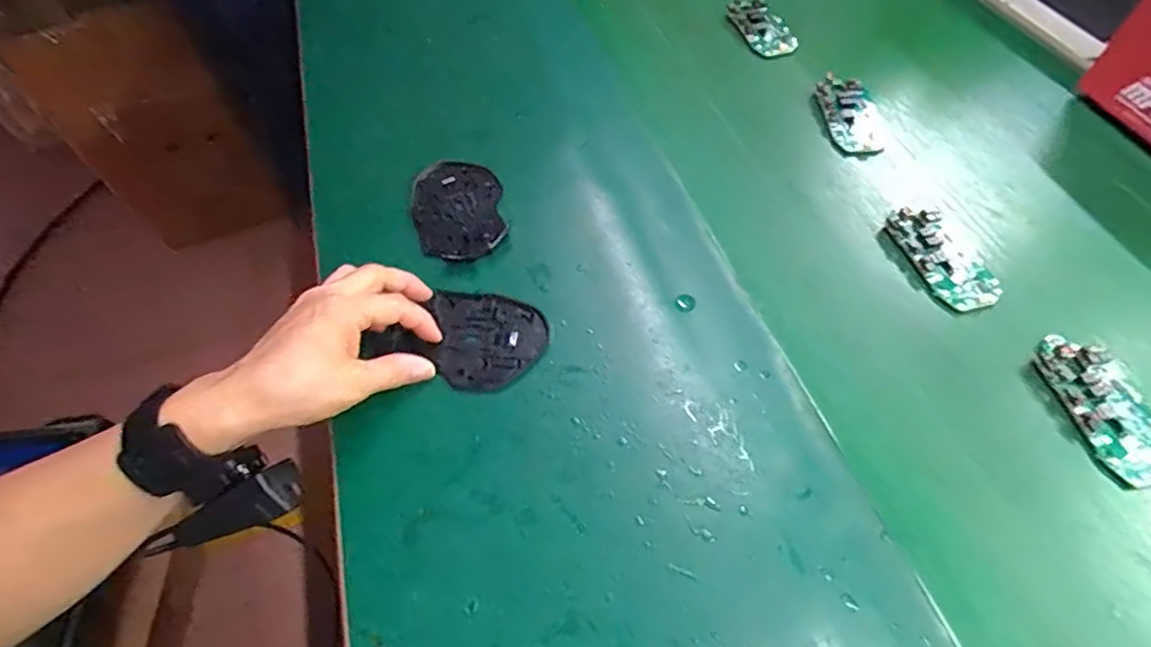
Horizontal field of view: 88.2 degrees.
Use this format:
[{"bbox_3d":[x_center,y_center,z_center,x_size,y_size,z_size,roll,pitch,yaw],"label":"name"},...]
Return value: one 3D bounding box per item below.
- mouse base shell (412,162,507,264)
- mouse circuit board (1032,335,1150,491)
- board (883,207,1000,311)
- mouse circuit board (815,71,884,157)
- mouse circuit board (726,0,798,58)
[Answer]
[{"bbox_3d":[-0.095,-0.092,0.484,0.071,0.015,0.106,-12,56,-4],"label":"mouse base shell"},{"bbox_3d":[0.323,0.050,0.359,0.050,0.010,0.096,-10,56,-2],"label":"mouse circuit board"},{"bbox_3d":[0.264,-0.049,0.428,0.044,0.008,0.090,-17,56,-7],"label":"board"},{"bbox_3d":[0.241,-0.182,0.516,0.047,0.015,0.087,-3,56,2],"label":"mouse circuit board"},{"bbox_3d":[0.188,-0.296,0.591,0.048,0.018,0.080,-21,57,-10],"label":"mouse circuit board"}]

